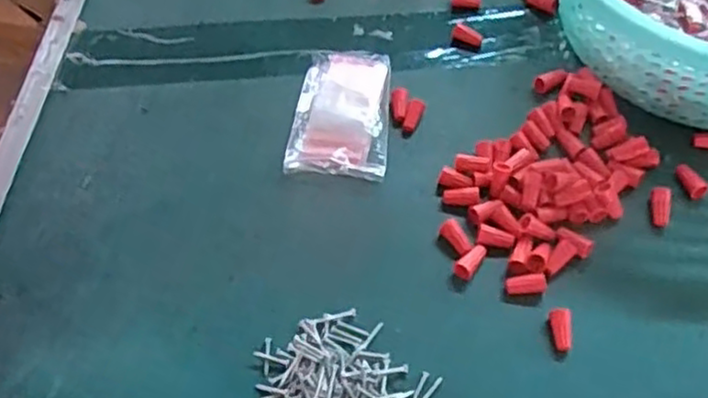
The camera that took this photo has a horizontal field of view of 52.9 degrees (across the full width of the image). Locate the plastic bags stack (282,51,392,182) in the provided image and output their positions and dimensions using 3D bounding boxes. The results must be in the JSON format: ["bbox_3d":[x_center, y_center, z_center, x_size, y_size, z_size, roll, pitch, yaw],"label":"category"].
[{"bbox_3d":[-0.009,-0.063,0.492,0.065,0.012,0.110,3,59,4],"label":"plastic bags stack"}]

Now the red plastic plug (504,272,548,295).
[{"bbox_3d":[0.102,0.050,0.420,0.023,0.007,0.011,-3,58,0],"label":"red plastic plug"}]

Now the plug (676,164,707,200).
[{"bbox_3d":[0.217,-0.013,0.458,0.012,0.011,0.026,-16,61,-8],"label":"plug"}]

